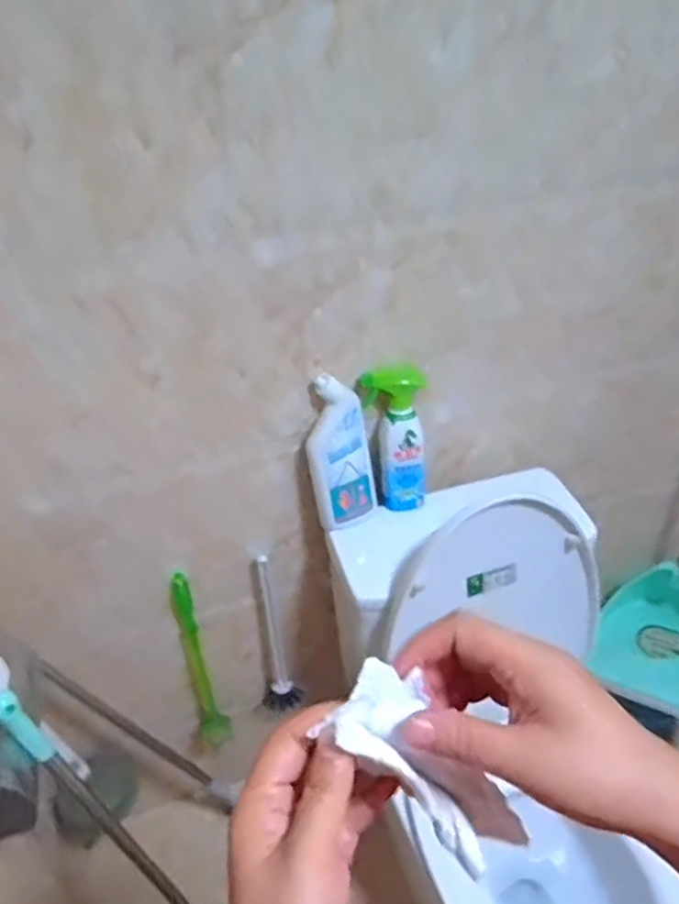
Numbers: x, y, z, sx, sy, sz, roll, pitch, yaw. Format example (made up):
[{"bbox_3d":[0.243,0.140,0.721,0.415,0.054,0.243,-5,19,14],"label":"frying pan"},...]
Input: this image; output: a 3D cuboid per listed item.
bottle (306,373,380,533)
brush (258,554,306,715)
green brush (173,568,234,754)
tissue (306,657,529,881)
[{"bbox_3d":[0.005,0.004,0.983,0.095,0.214,0.065,-17,39,-18],"label":"bottle"},{"bbox_3d":[-0.111,0.337,1.196,0.070,0.367,0.066,-10,38,-10],"label":"brush"},{"bbox_3d":[-0.237,0.375,1.165,0.058,0.399,0.068,-13,38,-14],"label":"green brush"},{"bbox_3d":[0.044,0.160,0.342,0.027,0.124,0.049,-28,18,40],"label":"tissue"}]

